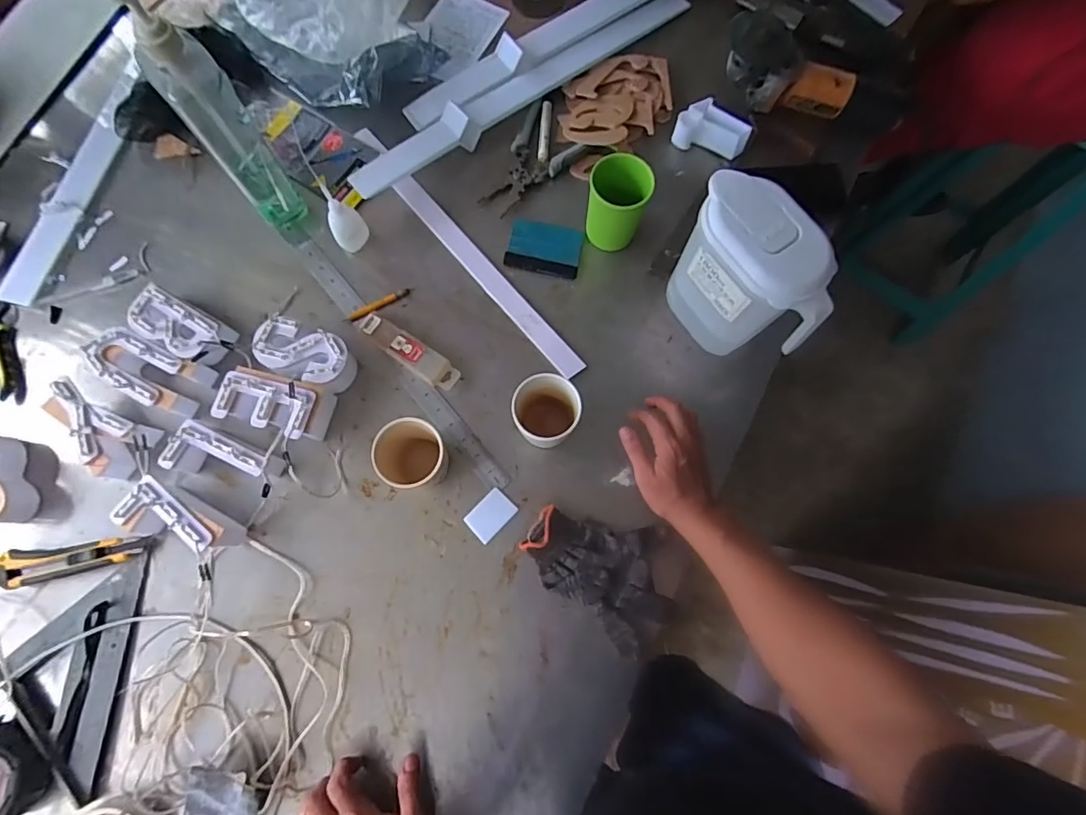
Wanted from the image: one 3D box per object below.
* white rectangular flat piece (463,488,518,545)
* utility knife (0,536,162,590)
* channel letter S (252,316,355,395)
[{"bbox_3d":[-0.061,0.126,0.598,0.040,0.004,0.056,42,79,9],"label":"white rectangular flat piece"},{"bbox_3d":[-0.516,0.170,0.564,0.159,0.019,0.038,-6,76,-2],"label":"utility knife"},{"bbox_3d":[-0.285,-0.062,0.612,0.114,0.044,0.066,22,77,5],"label":"channel letter S"}]

